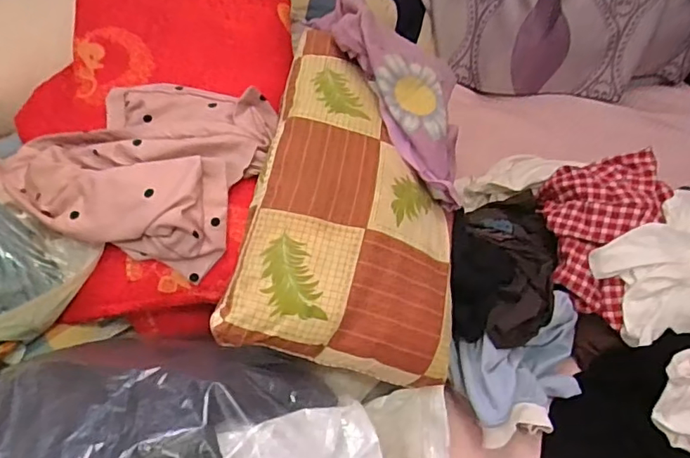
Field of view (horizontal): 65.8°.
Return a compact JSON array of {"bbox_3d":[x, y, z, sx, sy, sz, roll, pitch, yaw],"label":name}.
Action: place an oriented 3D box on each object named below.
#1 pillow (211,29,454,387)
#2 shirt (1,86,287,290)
[{"bbox_3d":[0.019,-0.060,0.831,0.308,0.155,0.545,7,53,0],"label":"pillow"},{"bbox_3d":[-0.331,-0.119,0.829,0.396,0.094,0.309,15,54,7],"label":"shirt"}]

